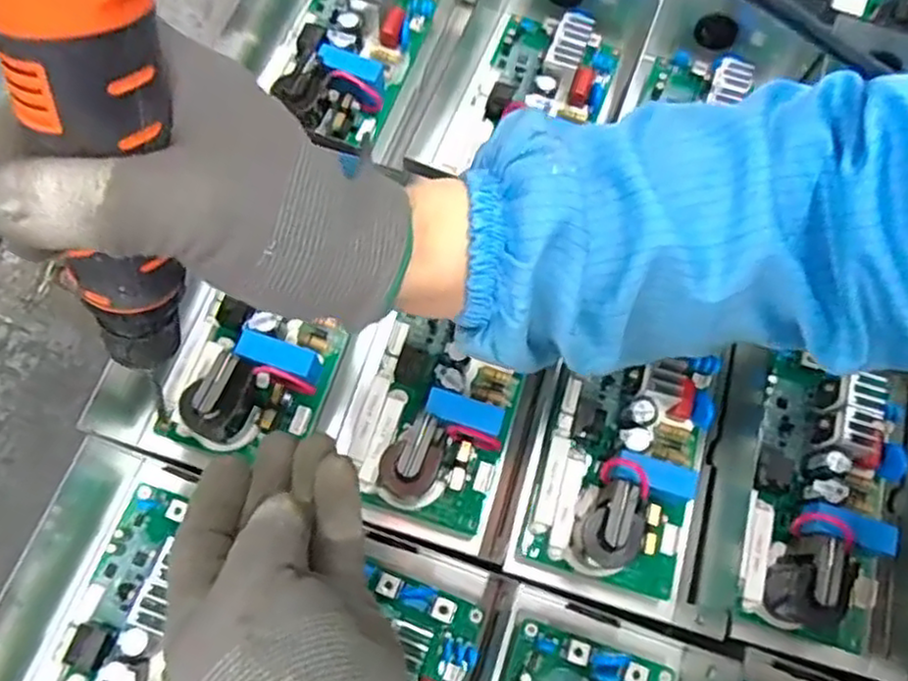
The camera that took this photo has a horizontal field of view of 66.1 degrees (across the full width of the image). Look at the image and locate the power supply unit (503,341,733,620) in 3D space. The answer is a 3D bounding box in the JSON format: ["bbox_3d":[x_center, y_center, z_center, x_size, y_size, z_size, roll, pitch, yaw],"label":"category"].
[{"bbox_3d":[0.091,0.069,0.372,0.094,0.038,0.131,16,71,4],"label":"power supply unit"}]

